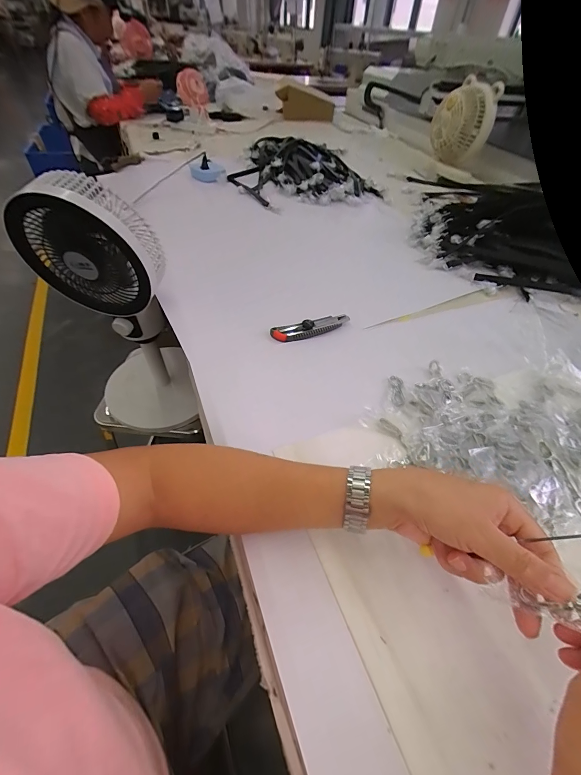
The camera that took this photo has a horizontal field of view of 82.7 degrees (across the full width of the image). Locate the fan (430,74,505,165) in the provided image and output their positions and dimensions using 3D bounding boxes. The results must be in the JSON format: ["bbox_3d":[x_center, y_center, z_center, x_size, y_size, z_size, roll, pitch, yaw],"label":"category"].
[{"bbox_3d":[0.594,-0.914,1.146,0.185,0.218,0.119,16,50,12],"label":"fan"}]

